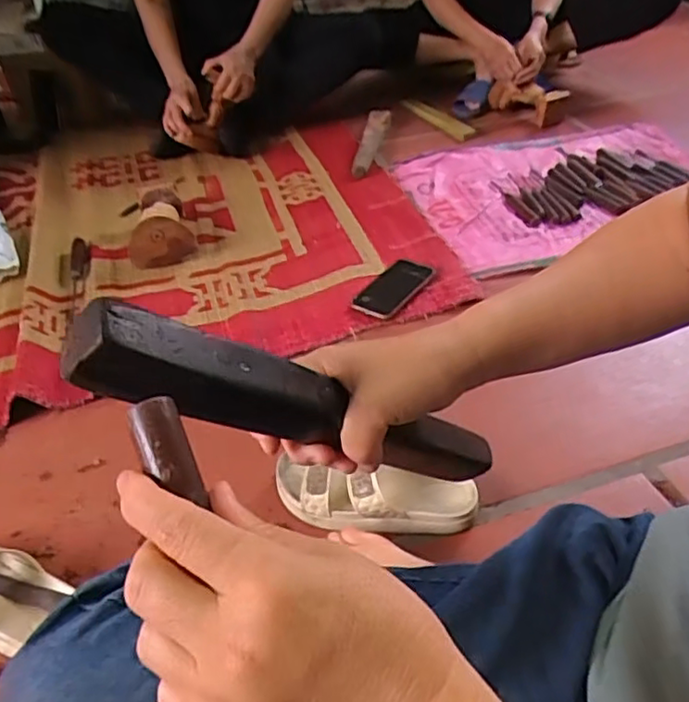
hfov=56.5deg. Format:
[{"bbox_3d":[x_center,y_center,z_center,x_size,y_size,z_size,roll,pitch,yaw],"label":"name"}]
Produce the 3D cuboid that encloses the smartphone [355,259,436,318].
[{"bbox_3d":[0.078,-0.106,1.021,0.080,0.009,0.149,25,47,26],"label":"smartphone"}]

